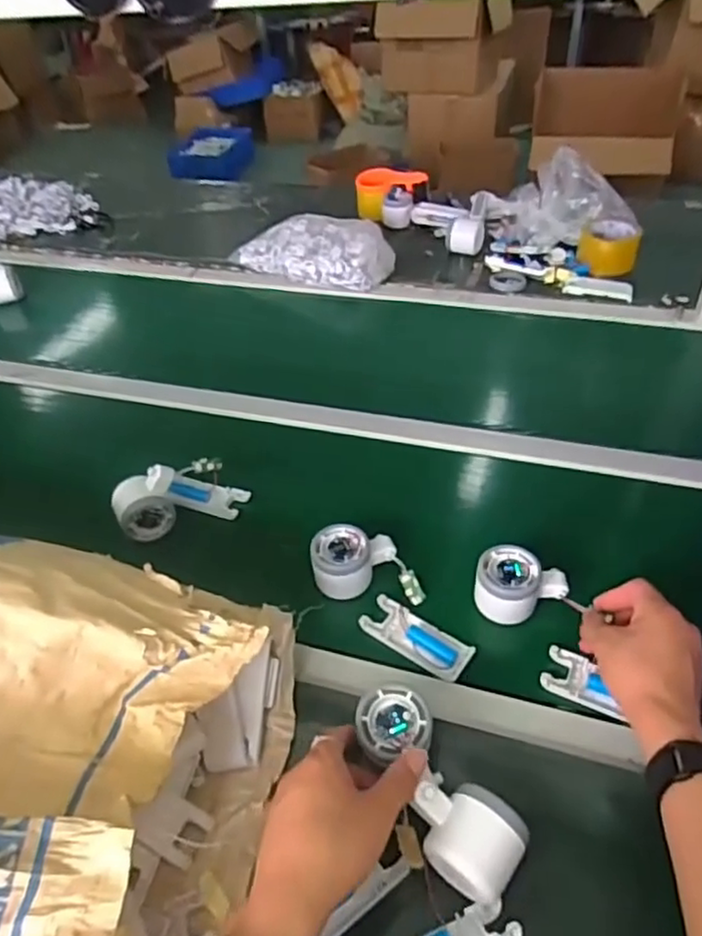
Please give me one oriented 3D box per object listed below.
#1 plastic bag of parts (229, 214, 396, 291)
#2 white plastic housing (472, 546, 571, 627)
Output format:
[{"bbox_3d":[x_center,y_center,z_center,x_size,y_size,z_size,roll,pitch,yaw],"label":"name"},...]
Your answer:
[{"bbox_3d":[-0.059,-0.389,1.155,0.298,0.076,0.161,24,50,28],"label":"plastic bag of parts"},{"bbox_3d":[0.157,0.111,0.605,0.079,0.049,0.051,11,45,17],"label":"white plastic housing"}]

